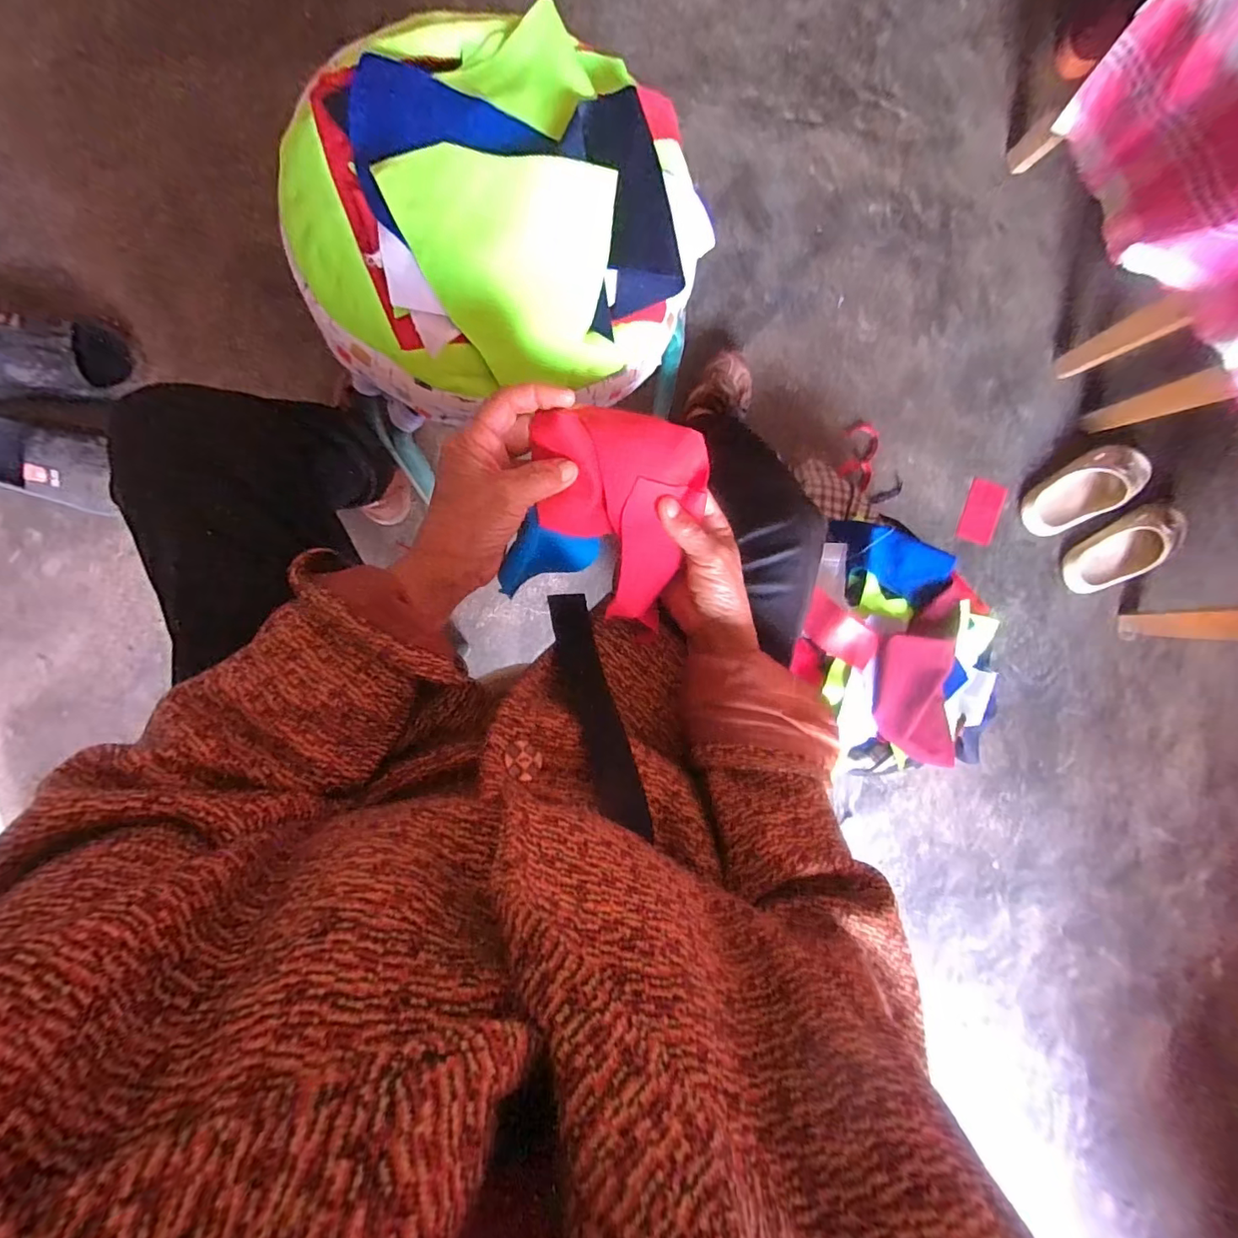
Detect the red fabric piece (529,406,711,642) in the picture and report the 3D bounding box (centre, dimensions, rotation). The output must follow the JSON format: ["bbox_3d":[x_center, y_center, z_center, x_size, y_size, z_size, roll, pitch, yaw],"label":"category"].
[{"bbox_3d":[-0.005,-0.070,0.371,0.118,0.076,0.141,16,90,-6],"label":"red fabric piece"}]

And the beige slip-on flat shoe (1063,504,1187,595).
[{"bbox_3d":[0.841,-0.118,0.867,0.206,0.063,0.096,-28,95,-4],"label":"beige slip-on flat shoe"}]

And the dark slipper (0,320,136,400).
[{"bbox_3d":[-0.786,-0.334,0.683,0.257,0.063,0.099,-5,93,-6],"label":"dark slipper"}]

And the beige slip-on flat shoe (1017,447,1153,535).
[{"bbox_3d":[0.764,-0.213,0.860,0.205,0.057,0.095,-30,95,-4],"label":"beige slip-on flat shoe"}]

